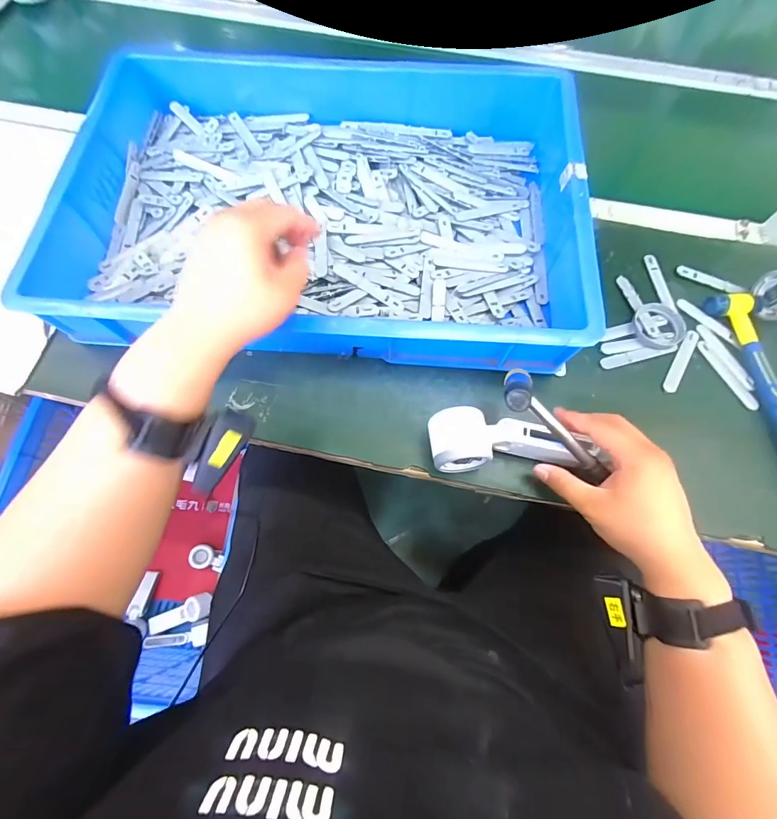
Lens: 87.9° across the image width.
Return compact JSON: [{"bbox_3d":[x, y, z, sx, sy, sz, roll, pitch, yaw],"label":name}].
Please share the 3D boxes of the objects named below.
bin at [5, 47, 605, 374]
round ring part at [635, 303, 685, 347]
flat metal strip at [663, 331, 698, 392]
[{"bbox_3d":[-0.074,-0.254,0.509,0.591,0.096,0.403,3,68,1],"label":"bin"},{"bbox_3d":[0.331,-0.104,0.491,0.061,0.011,0.063,0,68,-1],"label":"round ring part"},{"bbox_3d":[0.347,-0.059,0.478,0.016,0.005,0.094,28,73,16],"label":"flat metal strip"}]

